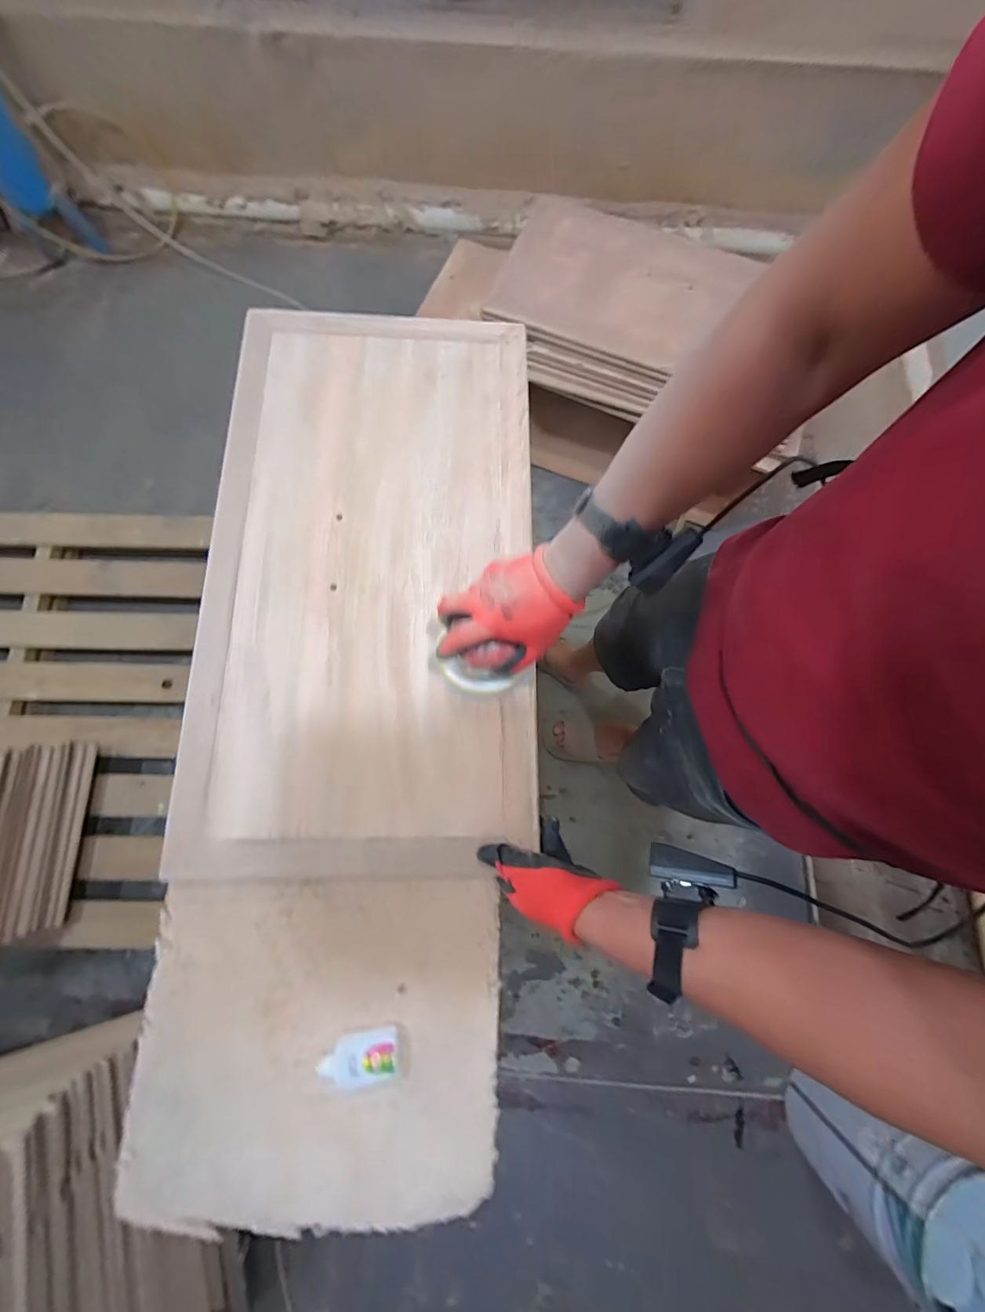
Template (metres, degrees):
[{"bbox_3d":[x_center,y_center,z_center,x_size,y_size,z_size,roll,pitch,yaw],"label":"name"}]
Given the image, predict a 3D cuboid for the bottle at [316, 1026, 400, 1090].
[{"bbox_3d":[-0.130,0.394,0.438,0.076,0.018,0.040,-9,78,-2],"label":"bottle"}]

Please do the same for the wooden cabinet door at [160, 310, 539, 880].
[{"bbox_3d":[-0.146,-0.125,0.563,0.387,0.022,0.721,1,76,-5],"label":"wooden cabinet door"}]

